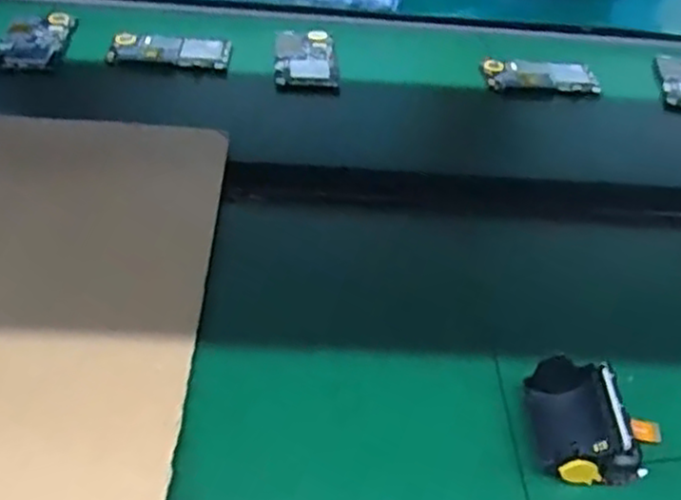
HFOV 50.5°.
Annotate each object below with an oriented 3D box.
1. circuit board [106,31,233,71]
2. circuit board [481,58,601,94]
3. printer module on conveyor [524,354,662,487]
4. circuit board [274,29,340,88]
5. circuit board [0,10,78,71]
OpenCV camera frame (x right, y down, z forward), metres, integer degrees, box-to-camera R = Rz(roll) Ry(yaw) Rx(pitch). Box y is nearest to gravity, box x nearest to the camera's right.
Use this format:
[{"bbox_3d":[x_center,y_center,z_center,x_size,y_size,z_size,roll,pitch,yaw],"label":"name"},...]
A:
[{"bbox_3d":[-0.178,-0.209,0.758,0.121,0.005,0.060,5,41,-4],"label":"circuit board"},{"bbox_3d":[0.219,-0.190,0.784,0.123,0.009,0.047,8,41,0],"label":"circuit board"},{"bbox_3d":[0.156,0.102,0.439,0.075,0.036,0.076,1,46,-2],"label":"printer module on conveyor"},{"bbox_3d":[-0.037,-0.208,0.779,0.064,0.012,0.108,2,41,-7],"label":"circuit board"},{"bbox_3d":[-0.313,-0.223,0.753,0.064,0.012,0.117,5,41,-4],"label":"circuit board"}]

